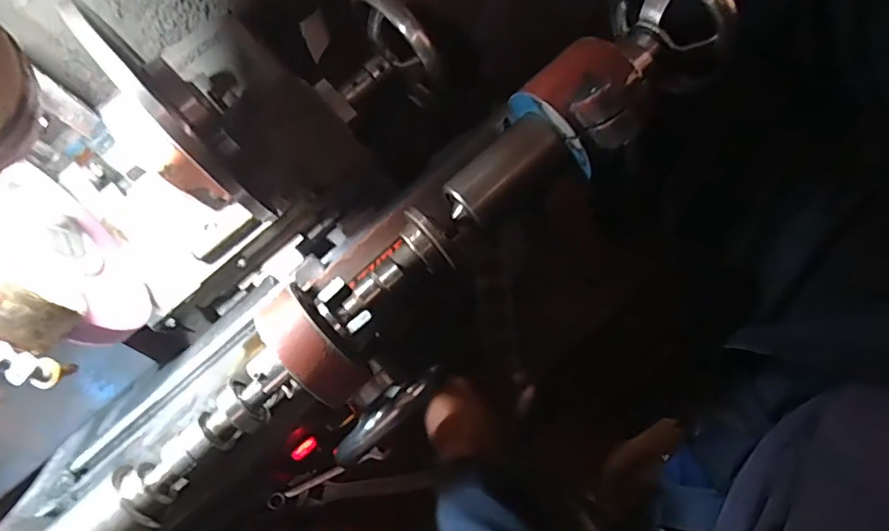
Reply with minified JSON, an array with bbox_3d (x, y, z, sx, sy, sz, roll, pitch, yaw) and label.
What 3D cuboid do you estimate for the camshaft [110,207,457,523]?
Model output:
[{"bbox_3d":[-0.101,0.062,0.346,0.256,0.034,0.040,-40,81,-6],"label":"camshaft"}]

